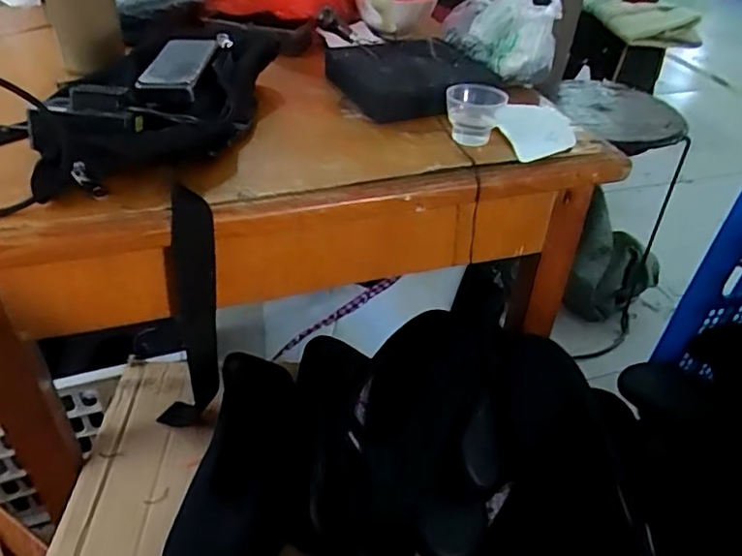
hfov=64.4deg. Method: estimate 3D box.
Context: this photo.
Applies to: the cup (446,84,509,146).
[{"bbox_3d":[0.099,-0.157,0.562,0.050,0.051,0.055,2,40,-2],"label":"cup"}]

